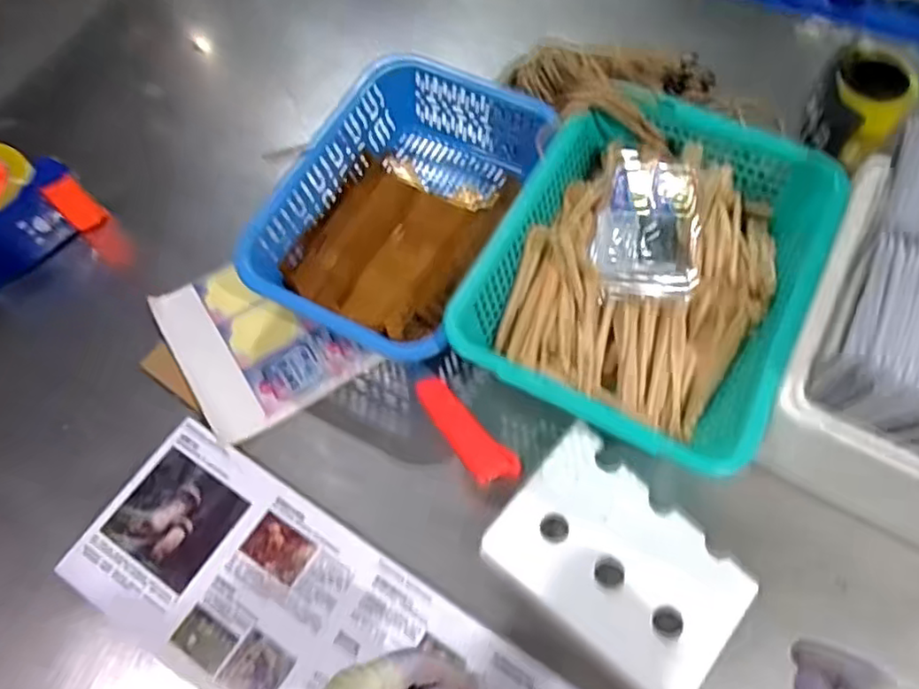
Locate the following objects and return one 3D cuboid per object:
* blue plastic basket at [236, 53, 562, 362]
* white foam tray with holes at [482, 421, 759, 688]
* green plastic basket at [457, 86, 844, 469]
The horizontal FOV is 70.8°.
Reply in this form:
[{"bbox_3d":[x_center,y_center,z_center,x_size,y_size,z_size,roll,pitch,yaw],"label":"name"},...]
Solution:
[{"bbox_3d":[-0.061,-0.146,0.677,0.211,0.086,0.306,23,67,12],"label":"blue plastic basket"},{"bbox_3d":[0.135,0.181,0.544,0.194,0.021,0.137,37,71,17],"label":"white foam tray with holes"},{"bbox_3d":[0.179,-0.074,0.618,0.270,0.084,0.341,25,68,13],"label":"green plastic basket"}]

